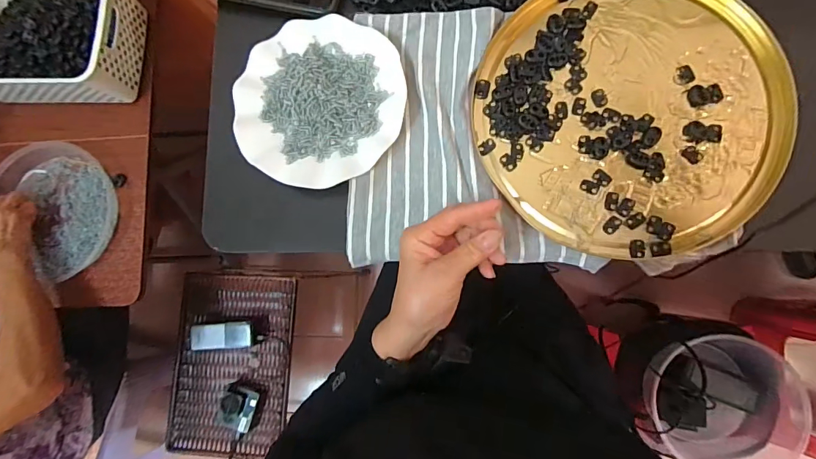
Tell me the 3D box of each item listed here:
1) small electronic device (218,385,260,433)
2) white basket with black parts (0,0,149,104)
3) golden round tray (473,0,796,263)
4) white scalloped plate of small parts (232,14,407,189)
[{"bbox_3d":[-0.332,0.351,0.820,0.060,0.032,0.078,12,85,7],"label":"small electronic device"},{"bbox_3d":[-0.605,-0.318,0.685,0.312,0.095,0.210,5,84,6],"label":"white basket with black parts"},{"bbox_3d":[0.218,-0.121,0.421,0.289,0.012,0.285,0,84,5],"label":"golden round tray"},{"bbox_3d":[-0.094,-0.136,0.451,0.176,0.016,0.179,0,84,5],"label":"white scalloped plate of small parts"}]

